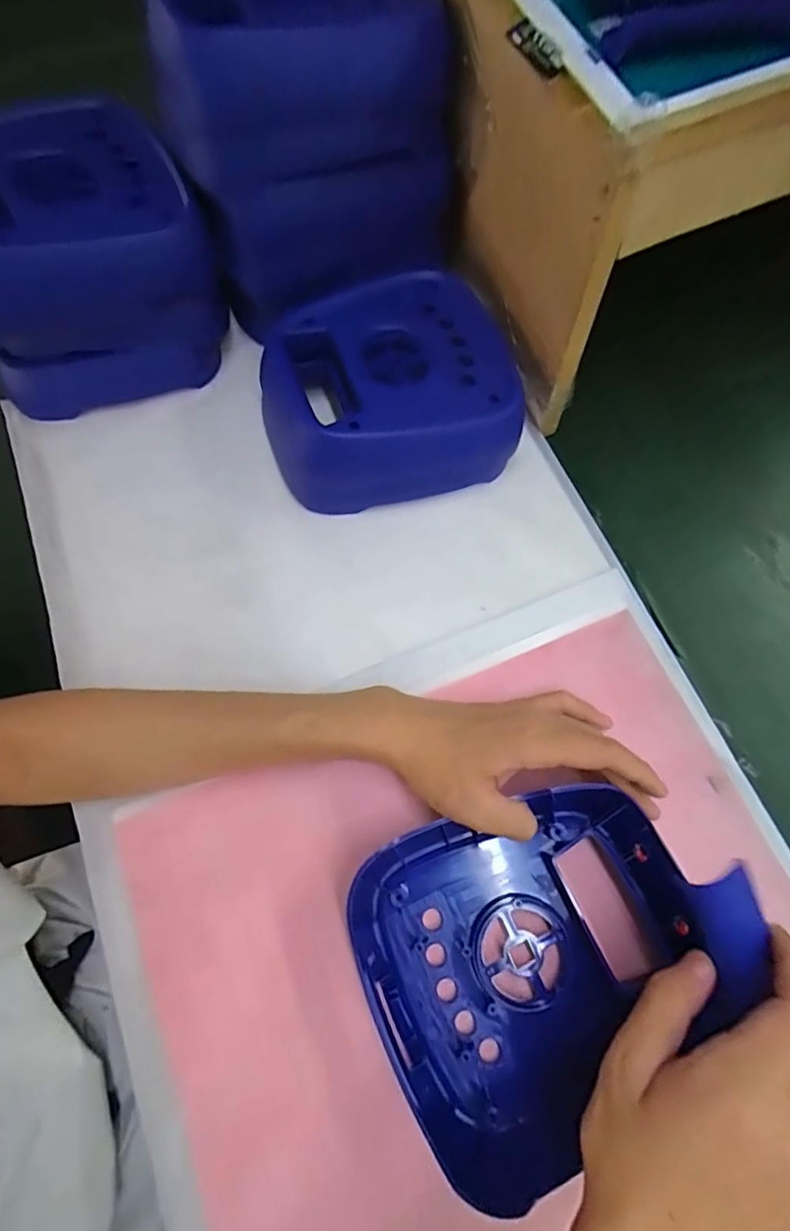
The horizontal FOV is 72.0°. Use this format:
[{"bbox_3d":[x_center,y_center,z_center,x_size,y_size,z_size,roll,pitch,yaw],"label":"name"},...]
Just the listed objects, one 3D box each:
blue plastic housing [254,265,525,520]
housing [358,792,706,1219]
[{"bbox_3d":[-0.003,-0.152,0.402,0.181,0.073,0.133,-22,72,-5],"label":"blue plastic housing"},{"bbox_3d":[0.076,0.189,0.296,0.182,0.039,0.168,-24,72,-6],"label":"housing"}]

